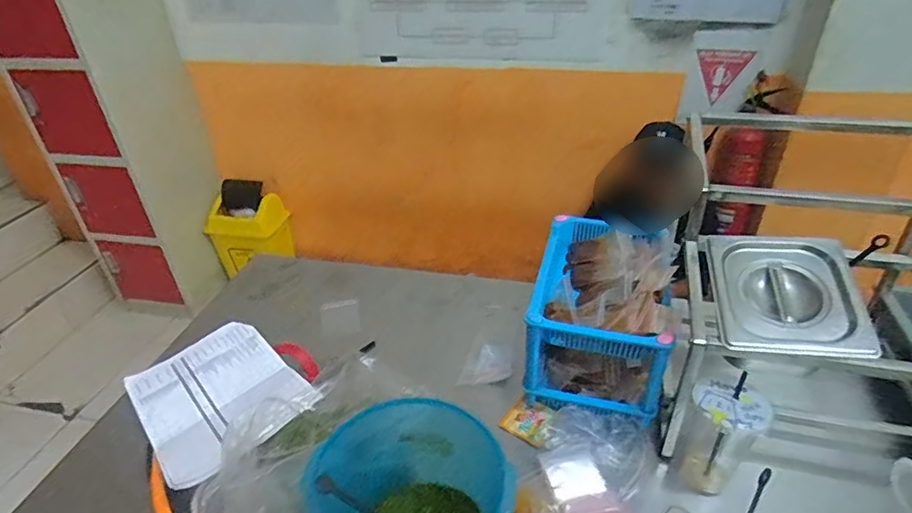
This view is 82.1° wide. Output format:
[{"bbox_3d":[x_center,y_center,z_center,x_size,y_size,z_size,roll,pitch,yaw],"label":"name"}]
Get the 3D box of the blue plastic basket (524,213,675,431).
[{"bbox_3d":[0.233,0.096,0.858,0.194,0.180,0.277,9,37,16],"label":"blue plastic basket"}]

